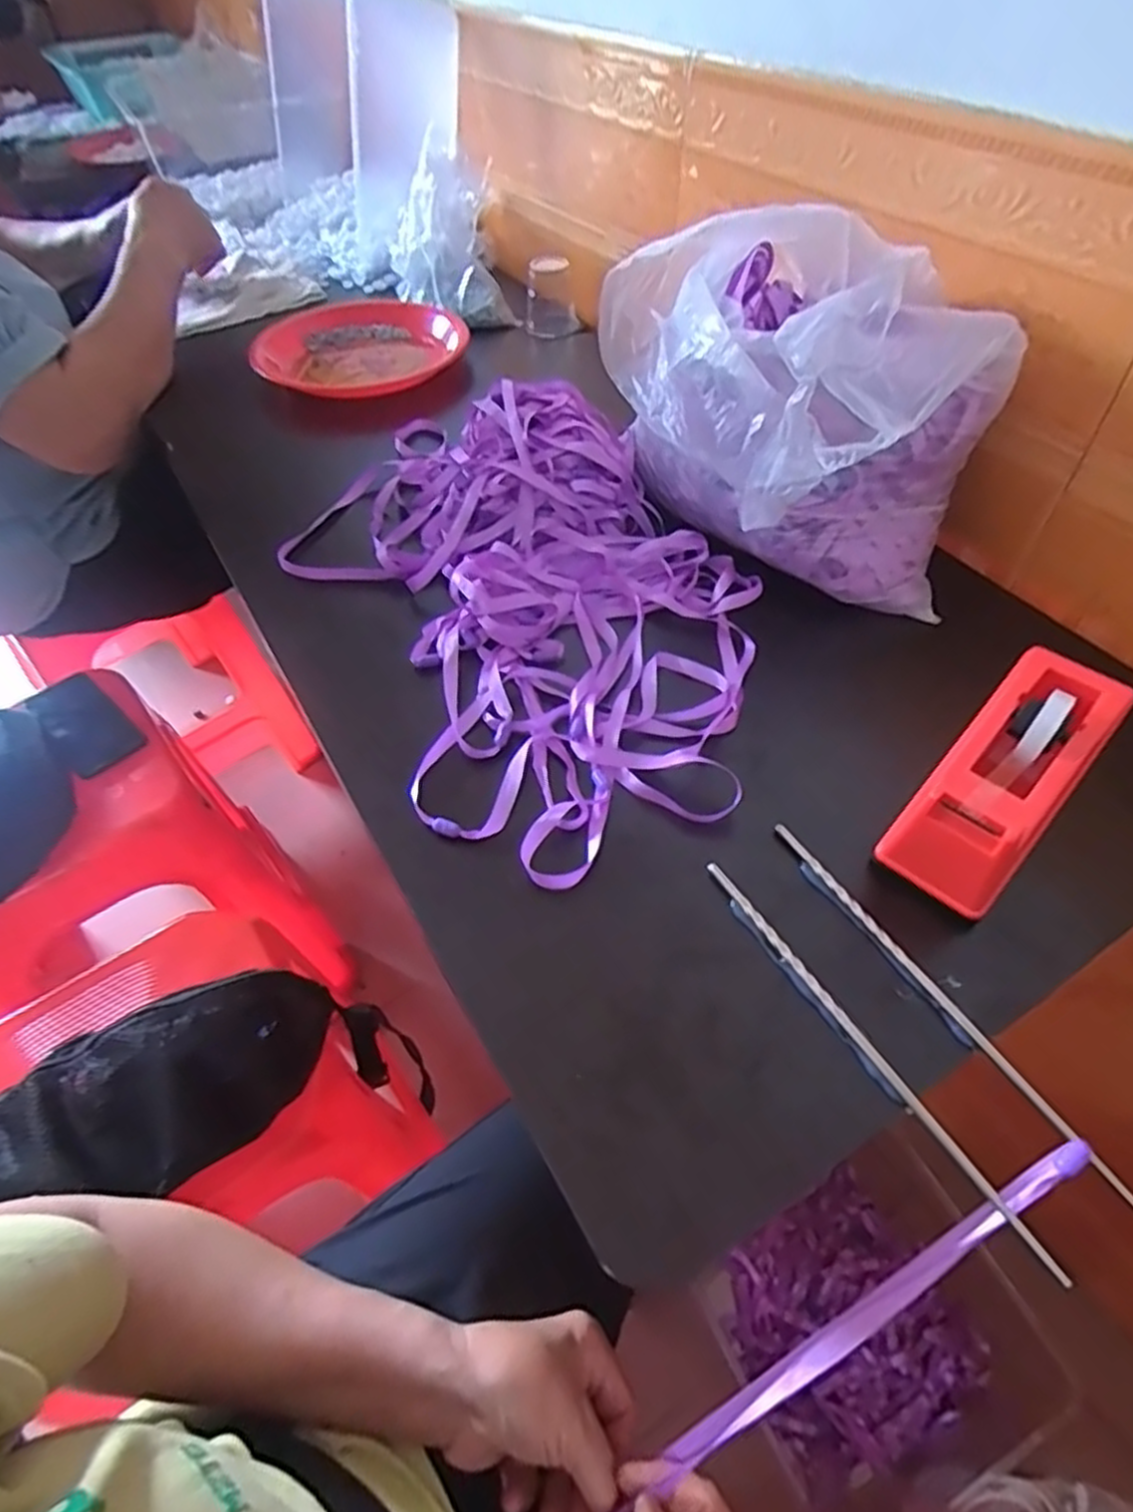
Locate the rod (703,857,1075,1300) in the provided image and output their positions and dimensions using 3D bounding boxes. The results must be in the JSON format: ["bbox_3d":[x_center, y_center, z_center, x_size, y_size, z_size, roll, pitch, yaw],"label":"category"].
[{"bbox_3d":[0.140,0.134,0.358,0.007,0.006,0.221,-27,54,-19],"label":"rod"}]

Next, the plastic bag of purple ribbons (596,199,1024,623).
[{"bbox_3d":[0.156,-0.246,0.539,0.259,0.185,0.214,2,50,3],"label":"plastic bag of purple ribbons"}]

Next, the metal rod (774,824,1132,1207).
[{"bbox_3d":[0.177,0.112,0.374,0.008,0.009,0.215,-25,54,-18],"label":"metal rod"}]

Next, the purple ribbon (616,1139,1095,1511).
[{"bbox_3d":[0.136,0.252,0.340,0.240,0.016,0.012,-45,55,9],"label":"purple ribbon"}]

